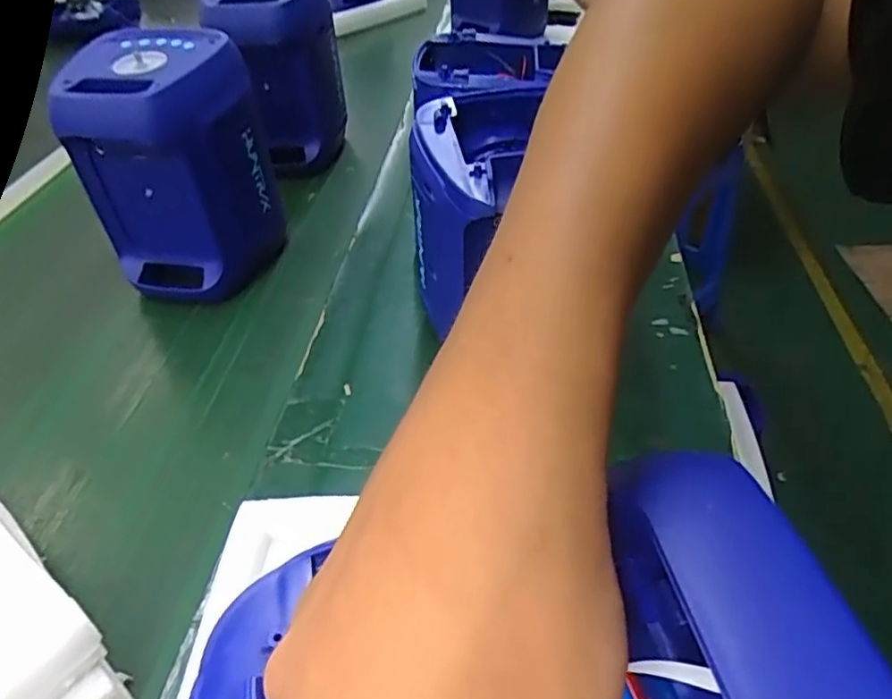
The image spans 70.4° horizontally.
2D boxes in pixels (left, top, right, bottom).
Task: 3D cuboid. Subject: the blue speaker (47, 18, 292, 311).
[{"bbox_3d":[-0.288,-0.195,0.702,0.162,0.245,0.147,3,42,8],"label":"blue speaker"}]

